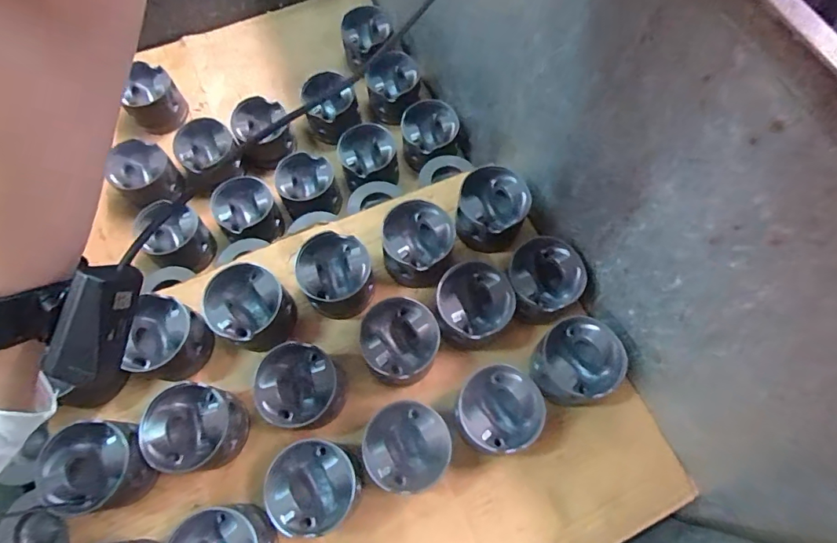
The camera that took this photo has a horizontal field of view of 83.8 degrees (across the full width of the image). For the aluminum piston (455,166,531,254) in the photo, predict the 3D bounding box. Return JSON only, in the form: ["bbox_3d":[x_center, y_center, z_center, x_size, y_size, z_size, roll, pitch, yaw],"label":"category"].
[{"bbox_3d":[0.096,-0.081,0.618,0.089,0.073,0.100,13,70,5],"label":"aluminum piston"}]

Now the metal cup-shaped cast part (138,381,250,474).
[{"bbox_3d":[-0.238,0.169,0.505,0.083,0.071,0.086,6,69,2],"label":"metal cup-shaped cast part"}]

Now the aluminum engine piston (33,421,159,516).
[{"bbox_3d":[-0.327,0.202,0.485,0.083,0.085,0.082,0,69,0],"label":"aluminum engine piston"}]

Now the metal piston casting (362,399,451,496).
[{"bbox_3d":[-0.012,0.187,0.501,0.085,0.073,0.085,0,69,0],"label":"metal piston casting"}]

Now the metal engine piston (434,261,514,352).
[{"bbox_3d":[0.065,0.041,0.564,0.088,0.067,0.096,5,69,2],"label":"metal engine piston"}]

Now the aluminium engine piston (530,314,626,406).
[{"bbox_3d":[0.180,0.105,0.538,0.088,0.064,0.094,0,69,0],"label":"aluminium engine piston"}]

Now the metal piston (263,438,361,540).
[{"bbox_3d":[-0.105,0.223,0.487,0.090,0.065,0.090,0,69,0],"label":"metal piston"}]

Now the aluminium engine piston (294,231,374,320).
[{"bbox_3d":[-0.101,0.007,0.578,0.084,0.072,0.086,0,69,0],"label":"aluminium engine piston"}]

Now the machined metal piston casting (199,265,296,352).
[{"bbox_3d":[-0.199,0.044,0.562,0.084,0.077,0.086,0,69,0],"label":"machined metal piston casting"}]

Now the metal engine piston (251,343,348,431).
[{"bbox_3d":[-0.129,0.131,0.527,0.088,0.071,0.088,11,70,4],"label":"metal engine piston"}]

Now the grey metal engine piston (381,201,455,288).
[{"bbox_3d":[-0.002,-0.033,0.595,0.086,0.077,0.088,0,69,0],"label":"grey metal engine piston"}]

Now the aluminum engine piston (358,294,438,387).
[{"bbox_3d":[-0.023,0.085,0.546,0.086,0.068,0.091,0,69,0],"label":"aluminum engine piston"}]

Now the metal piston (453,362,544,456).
[{"bbox_3d":[0.086,0.154,0.515,0.084,0.067,0.089,0,69,0],"label":"metal piston"}]

